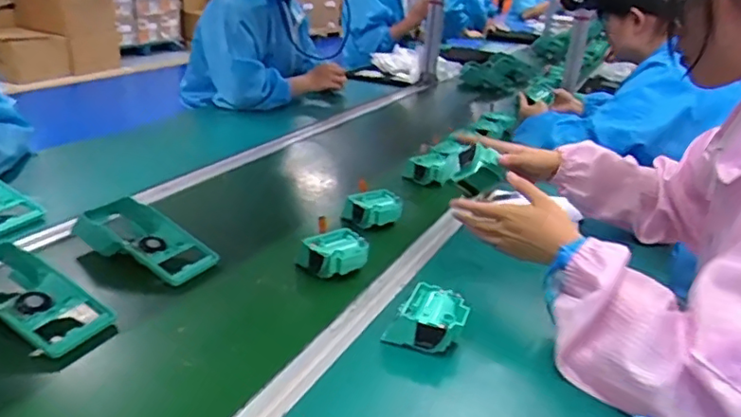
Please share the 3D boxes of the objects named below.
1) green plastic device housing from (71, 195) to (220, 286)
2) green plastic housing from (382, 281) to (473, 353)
[{"bbox_3d":[-0.306,0.044,0.794,0.206,0.057,0.095,16,25,24],"label":"green plastic device housing"},{"bbox_3d":[0.063,0.124,0.659,0.080,0.049,0.082,18,26,28],"label":"green plastic housing"}]

